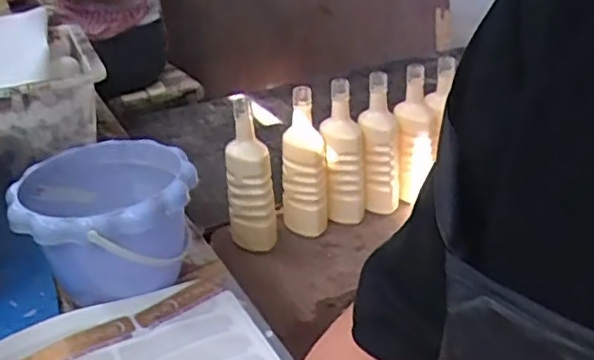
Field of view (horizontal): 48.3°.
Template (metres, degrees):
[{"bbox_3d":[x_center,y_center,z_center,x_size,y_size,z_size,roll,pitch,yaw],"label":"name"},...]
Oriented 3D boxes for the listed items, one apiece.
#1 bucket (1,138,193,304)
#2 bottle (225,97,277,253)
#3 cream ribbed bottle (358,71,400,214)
[{"bbox_3d":[-0.160,0.042,0.584,0.144,0.107,0.140,-4,30,3],"label":"bucket"},{"bbox_3d":[-0.082,0.000,1.112,0.081,0.258,0.065,-3,26,-2],"label":"bottle"},{"bbox_3d":[0.152,-0.060,1.206,0.073,0.250,0.061,1,26,6],"label":"cream ribbed bottle"}]

